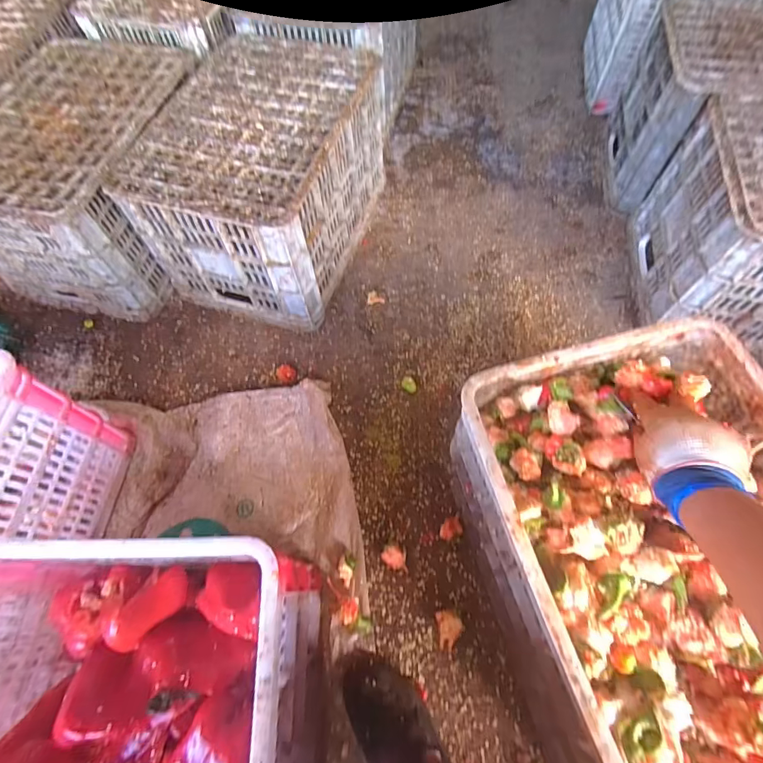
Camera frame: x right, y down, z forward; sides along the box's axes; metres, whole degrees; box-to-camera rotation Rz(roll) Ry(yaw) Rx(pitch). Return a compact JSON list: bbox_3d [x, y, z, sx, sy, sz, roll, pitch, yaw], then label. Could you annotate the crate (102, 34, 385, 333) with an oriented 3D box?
[{"bbox_3d":[-0.234,-0.416,0.889,0.355,0.279,0.487,15,65,10],"label":"crate"}]

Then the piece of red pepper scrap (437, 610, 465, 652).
[{"bbox_3d":[0.103,0.368,0.627,0.038,0.035,0.051,-4,64,0],"label":"piece of red pepper scrap"}]

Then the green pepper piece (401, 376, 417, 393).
[{"bbox_3d":[0.054,0.006,0.820,0.028,0.007,0.038,-37,68,-15],"label":"green pepper piece"}]

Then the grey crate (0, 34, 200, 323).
[{"bbox_3d":[-0.617,-0.451,0.935,0.394,0.270,0.534,12,65,8],"label":"grey crate"}]

